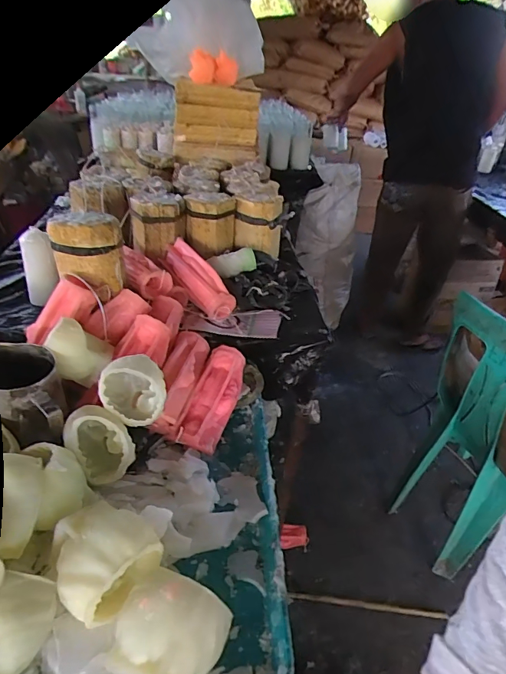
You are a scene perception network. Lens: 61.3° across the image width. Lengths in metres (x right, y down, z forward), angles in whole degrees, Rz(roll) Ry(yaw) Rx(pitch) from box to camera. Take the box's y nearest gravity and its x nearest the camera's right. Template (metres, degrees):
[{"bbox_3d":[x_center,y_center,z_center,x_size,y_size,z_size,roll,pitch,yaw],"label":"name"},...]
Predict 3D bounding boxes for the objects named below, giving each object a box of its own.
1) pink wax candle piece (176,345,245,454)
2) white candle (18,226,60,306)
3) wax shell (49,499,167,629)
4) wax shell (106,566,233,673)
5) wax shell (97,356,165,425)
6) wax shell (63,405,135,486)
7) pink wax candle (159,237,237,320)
[{"bbox_3d":[-0.051,0.078,0.570,0.055,0.030,0.157,12,47,8],"label":"pink wax candle piece"},{"bbox_3d":[-0.333,-0.106,0.668,0.047,0.113,0.046,-20,42,-34],"label":"white candle"},{"bbox_3d":[-0.132,0.191,0.373,0.080,0.057,0.082,28,39,28],"label":"wax shell"},{"bbox_3d":[-0.067,0.229,0.332,0.086,0.048,0.073,16,34,13],"label":"wax shell"},{"bbox_3d":[-0.139,0.061,0.495,0.072,0.080,0.056,-2,-4,-14],"label":"wax shell"},{"bbox_3d":[-0.172,0.117,0.473,0.061,0.084,0.078,-16,39,-30],"label":"wax shell"},{"bbox_3d":[-0.095,-0.100,0.707,0.048,0.047,0.162,-23,60,-37],"label":"pink wax candle"}]

